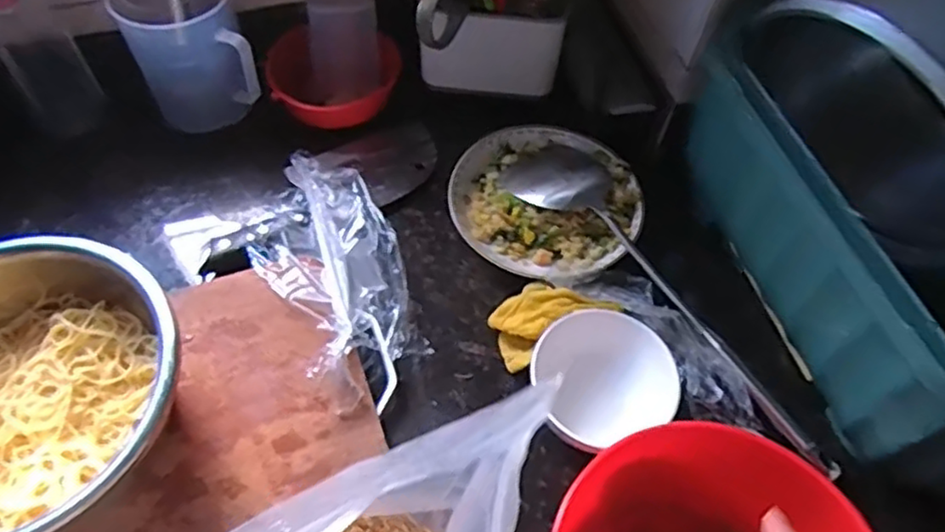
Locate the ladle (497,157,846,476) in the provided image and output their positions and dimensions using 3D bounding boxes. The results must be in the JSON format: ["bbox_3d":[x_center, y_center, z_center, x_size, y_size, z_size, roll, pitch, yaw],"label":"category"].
[{"bbox_3d":[0.168,0.014,0.577,0.076,0.033,0.378,-32,64,-22],"label":"ladle"}]

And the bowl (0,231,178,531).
[{"bbox_3d":[-0.319,0.106,0.449,0.221,0.100,0.206,2,57,-2],"label":"bowl"}]

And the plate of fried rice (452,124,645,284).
[{"bbox_3d":[0.072,-0.063,0.639,0.171,0.035,0.161,39,63,20],"label":"plate of fried rice"}]

